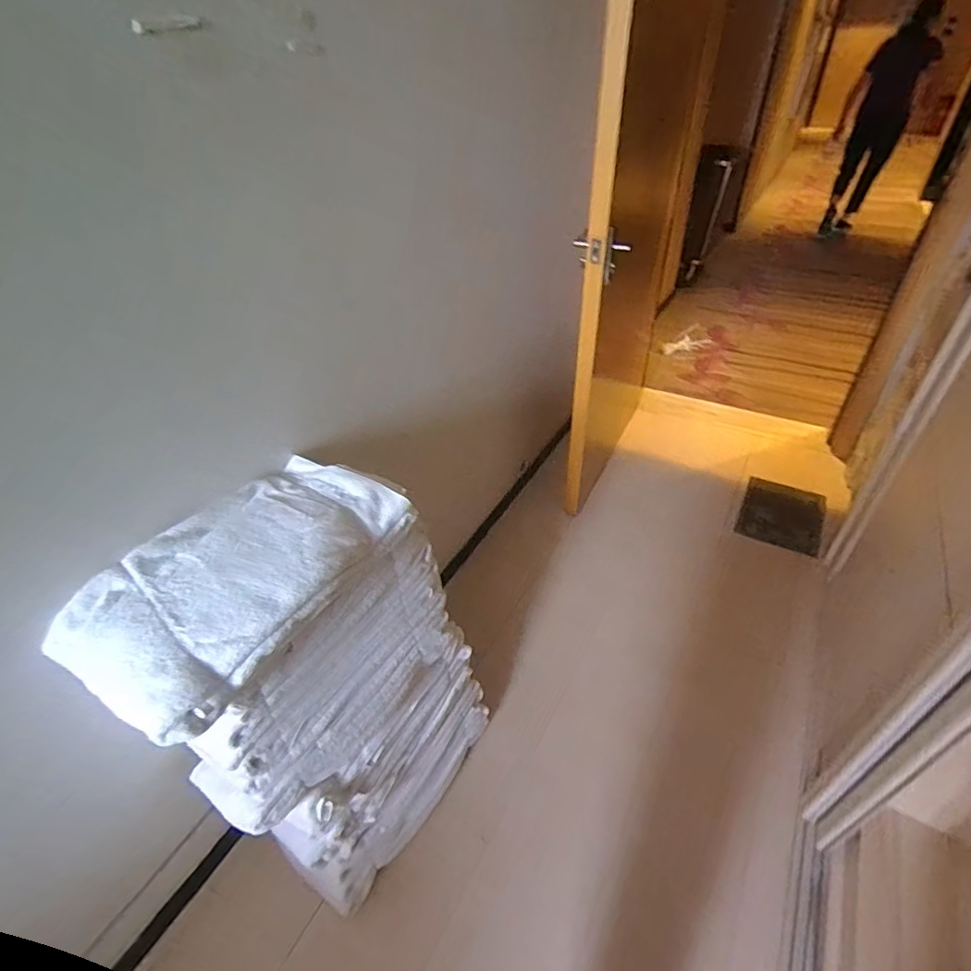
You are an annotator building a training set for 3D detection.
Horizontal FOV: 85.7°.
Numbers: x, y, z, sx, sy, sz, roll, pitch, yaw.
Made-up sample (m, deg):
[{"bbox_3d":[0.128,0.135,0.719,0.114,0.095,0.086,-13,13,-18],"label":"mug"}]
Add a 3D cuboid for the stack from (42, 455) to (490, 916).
[{"bbox_3d":[-0.311,0.402,1.056,0.383,0.778,0.519,19,44,24],"label":"stack"}]

